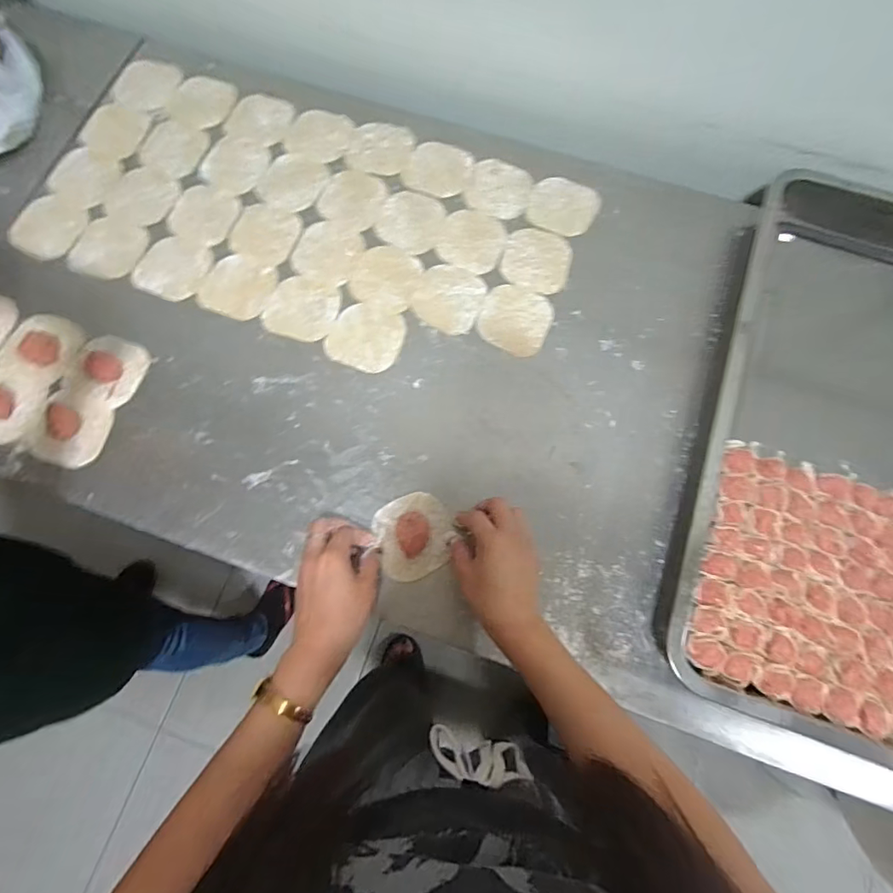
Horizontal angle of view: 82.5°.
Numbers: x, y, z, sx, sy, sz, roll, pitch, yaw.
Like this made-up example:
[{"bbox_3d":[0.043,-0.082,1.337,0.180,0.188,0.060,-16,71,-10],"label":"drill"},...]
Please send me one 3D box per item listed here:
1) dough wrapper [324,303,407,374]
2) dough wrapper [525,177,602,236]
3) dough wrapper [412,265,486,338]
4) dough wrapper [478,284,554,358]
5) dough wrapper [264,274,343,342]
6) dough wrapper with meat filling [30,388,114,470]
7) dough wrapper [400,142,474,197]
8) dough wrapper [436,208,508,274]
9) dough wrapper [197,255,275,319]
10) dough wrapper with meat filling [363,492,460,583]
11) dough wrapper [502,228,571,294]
[{"bbox_3d":[-0.090,-0.124,0.576,0.080,0.004,0.078,24,75,6],"label":"dough wrapper"},{"bbox_3d":[0.143,-0.294,0.622,0.082,0.009,0.071,23,75,5],"label":"dough wrapper"},{"bbox_3d":[0.003,-0.174,0.590,0.078,0.004,0.085,20,75,5],"label":"dough wrapper"},{"bbox_3d":[0.080,-0.147,0.587,0.080,0.004,0.080,0,74,-1],"label":"dough wrapper"},{"bbox_3d":[-0.167,-0.161,0.590,0.081,0.004,0.079,0,74,-1],"label":"dough wrapper"},{"bbox_3d":[-0.406,-0.021,0.542,0.080,0.015,0.078,16,75,3],"label":"dough wrapper with meat filling"},{"bbox_3d":[-0.009,-0.353,0.647,0.081,0.010,0.086,0,74,-1],"label":"dough wrapper"},{"bbox_3d":[0.031,-0.249,0.615,0.078,0.004,0.080,18,75,4],"label":"dough wrapper"},{"bbox_3d":[-0.245,-0.188,0.595,0.080,0.005,0.081,0,74,-1],"label":"dough wrapper"},{"bbox_3d":[-0.033,0.087,0.506,0.082,0.019,0.080,0,74,-1],"label":"dough wrapper with meat filling"},{"bbox_3d":[0.108,-0.223,0.610,0.080,0.004,0.084,15,75,3],"label":"dough wrapper"}]

